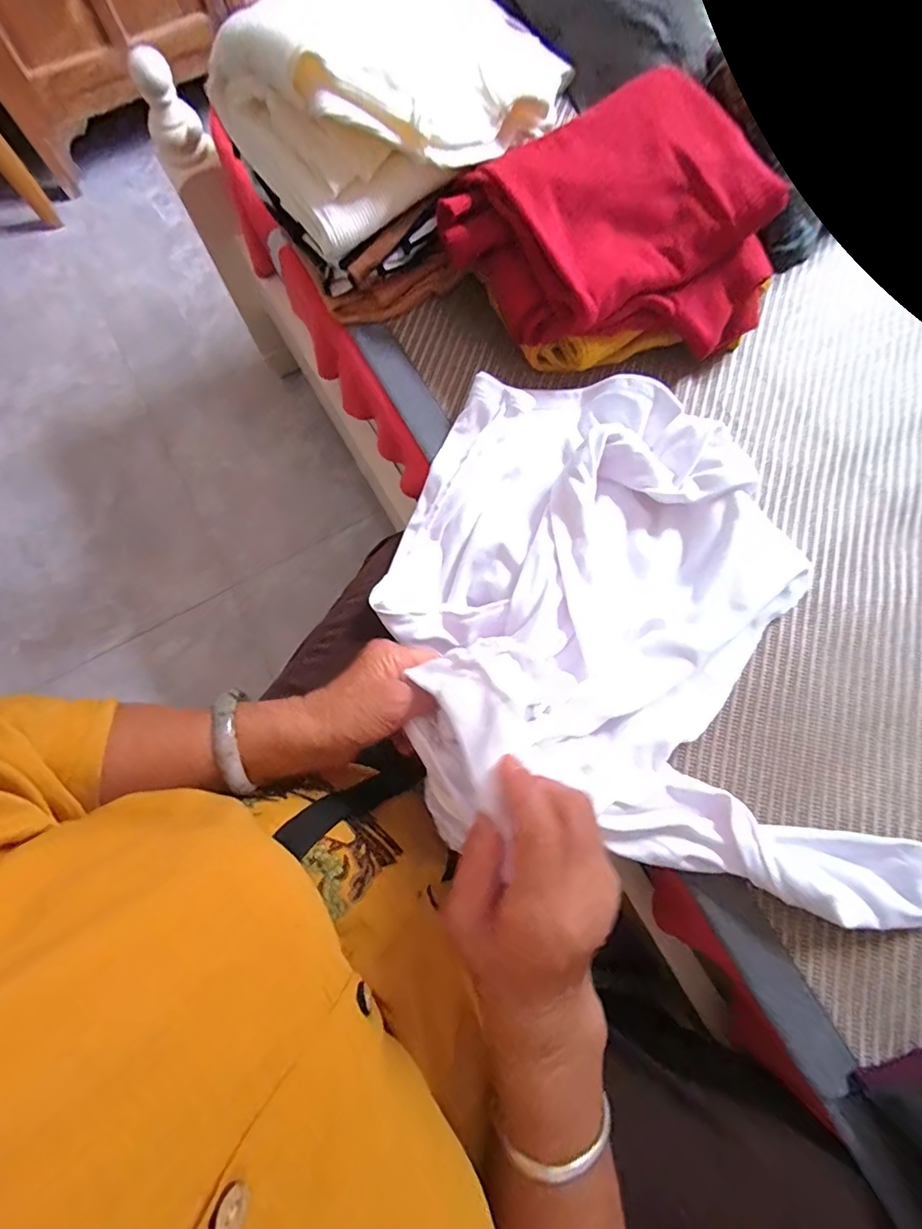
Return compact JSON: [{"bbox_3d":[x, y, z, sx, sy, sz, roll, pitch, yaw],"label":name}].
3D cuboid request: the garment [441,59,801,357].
[{"bbox_3d":[0.134,-0.333,0.445,0.229,0.100,0.228,-32,77,-7],"label":"garment"}]

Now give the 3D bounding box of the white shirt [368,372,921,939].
[{"bbox_3d":[0.199,-0.008,0.371,0.517,0.153,0.380,12,74,3],"label":"white shirt"}]

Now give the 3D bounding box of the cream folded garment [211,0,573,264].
[{"bbox_3d":[-0.052,-0.459,0.437,0.283,0.104,0.156,-37,77,-8],"label":"cream folded garment"}]

